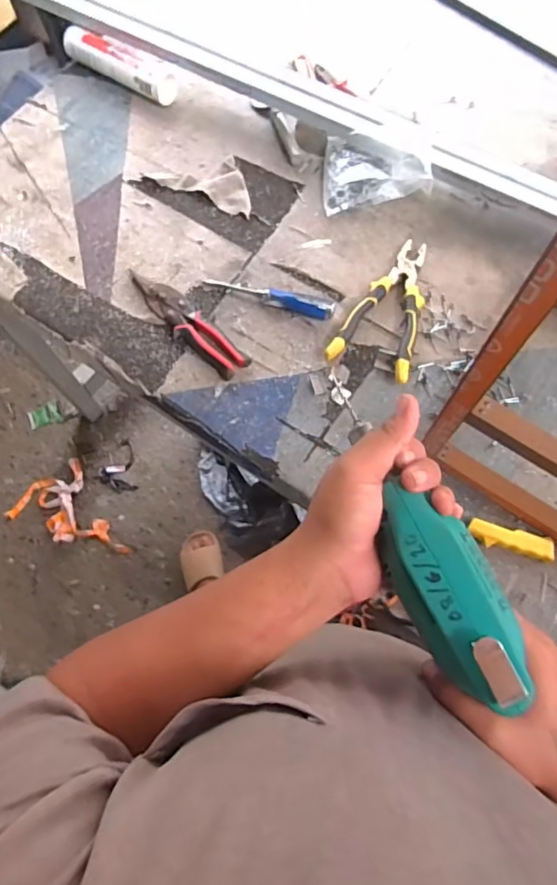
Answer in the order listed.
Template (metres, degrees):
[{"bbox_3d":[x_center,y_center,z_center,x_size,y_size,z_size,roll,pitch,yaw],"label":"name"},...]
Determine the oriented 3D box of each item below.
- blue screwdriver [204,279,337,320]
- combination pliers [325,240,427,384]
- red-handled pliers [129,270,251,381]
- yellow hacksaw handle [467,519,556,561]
[{"bbox_3d":[-0.013,-0.211,0.774,0.191,0.028,0.027,18,73,8],"label":"blue screwdriver"},{"bbox_3d":[0.162,-0.196,0.768,0.112,0.024,0.224,22,73,9],"label":"combination pliers"},{"bbox_3d":[-0.134,-0.175,0.765,0.223,0.027,0.047,43,77,14],"label":"red-handled pliers"},{"bbox_3d":[0.280,0.118,0.646,0.099,0.020,0.029,13,72,6],"label":"yellow hacksaw handle"}]

